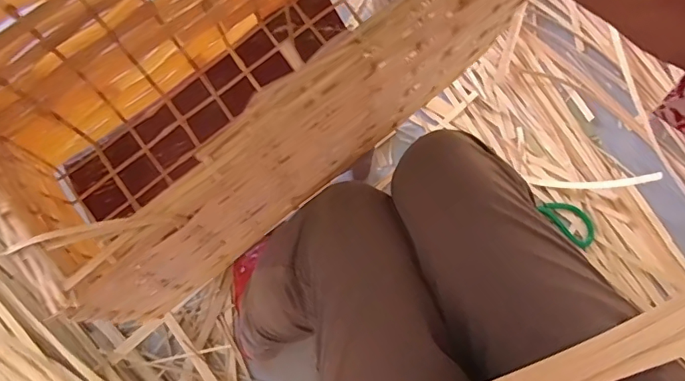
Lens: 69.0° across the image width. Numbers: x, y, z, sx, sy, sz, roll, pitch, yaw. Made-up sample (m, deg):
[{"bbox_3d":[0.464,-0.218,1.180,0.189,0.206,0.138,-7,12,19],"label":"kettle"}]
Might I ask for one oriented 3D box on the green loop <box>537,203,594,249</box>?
[{"bbox_3d":[0.384,0.049,0.842,0.101,0.011,0.052,41,80,9],"label":"green loop"}]

